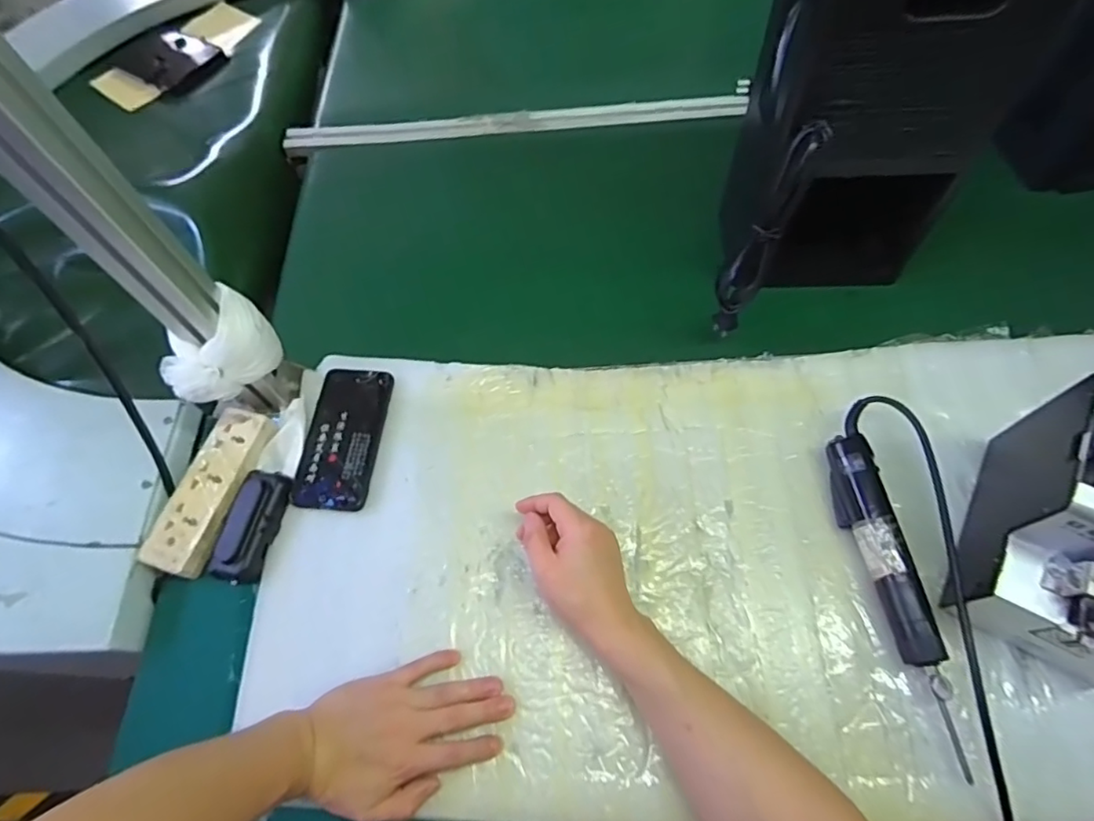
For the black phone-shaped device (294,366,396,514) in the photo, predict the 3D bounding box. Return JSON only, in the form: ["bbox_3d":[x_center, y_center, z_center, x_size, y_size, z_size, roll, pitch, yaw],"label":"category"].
[{"bbox_3d":[-0.211,0.027,0.614,0.080,0.011,0.157,5,63,5],"label":"black phone-shaped device"}]

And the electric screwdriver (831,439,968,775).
[{"bbox_3d":[0.296,0.148,0.502,0.037,0.045,0.265,-9,62,-2],"label":"electric screwdriver"}]

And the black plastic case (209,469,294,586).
[{"bbox_3d":[-0.284,0.112,0.570,0.045,0.032,0.107,12,64,9],"label":"black plastic case"}]

